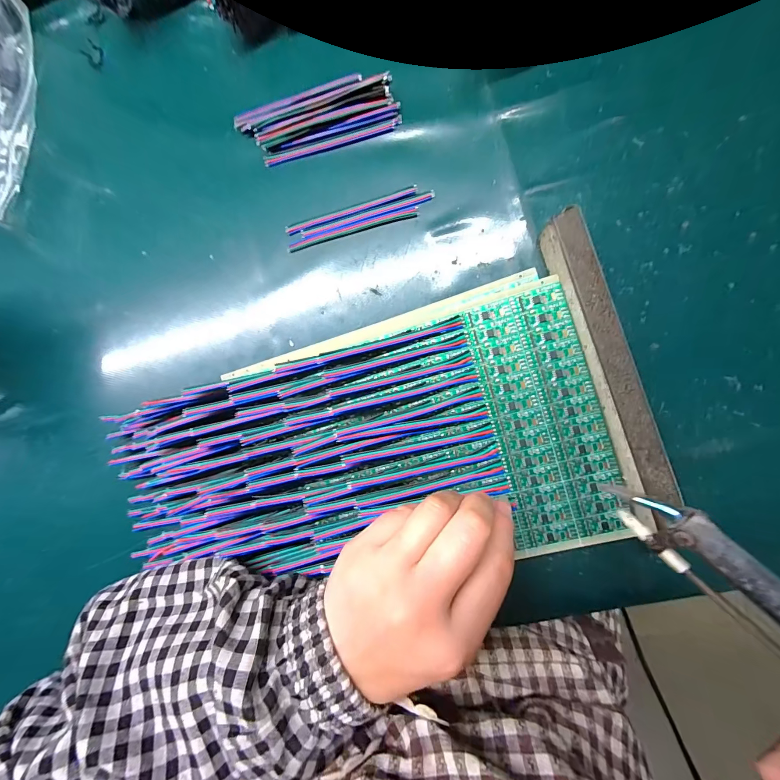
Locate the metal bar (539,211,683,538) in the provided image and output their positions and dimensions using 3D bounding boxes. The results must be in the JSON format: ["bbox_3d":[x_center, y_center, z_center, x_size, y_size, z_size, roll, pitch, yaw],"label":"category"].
[{"bbox_3d":[0.128,-0.014,0.205,0.020,0.031,0.183,-16,87,6],"label":"metal bar"}]

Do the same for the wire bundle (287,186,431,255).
[{"bbox_3d":[-0.023,-0.124,0.243,0.105,0.004,0.022,-13,88,6],"label":"wire bundle"}]

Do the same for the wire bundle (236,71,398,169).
[{"bbox_3d":[-0.051,-0.194,0.241,0.110,0.009,0.043,-13,88,6],"label":"wire bundle"}]

